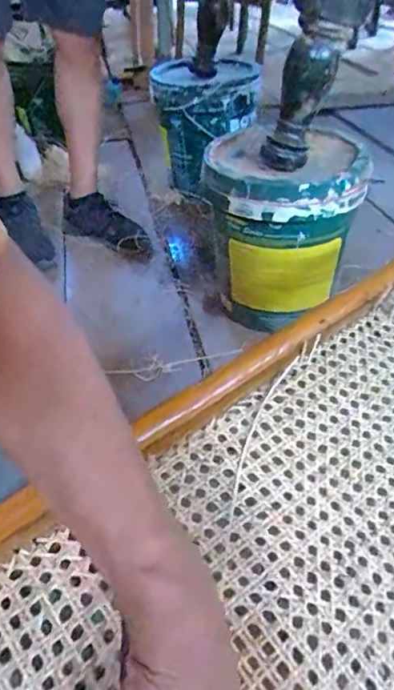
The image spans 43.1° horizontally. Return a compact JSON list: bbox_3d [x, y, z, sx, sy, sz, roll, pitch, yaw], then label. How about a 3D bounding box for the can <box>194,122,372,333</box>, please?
[{"bbox_3d":[0.160,-0.214,1.000,0.293,0.326,0.238,10,41,13],"label":"can"}]

